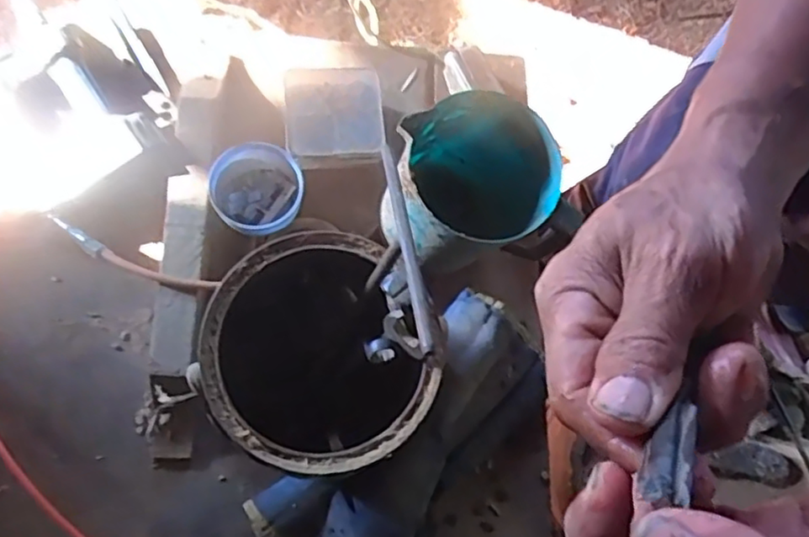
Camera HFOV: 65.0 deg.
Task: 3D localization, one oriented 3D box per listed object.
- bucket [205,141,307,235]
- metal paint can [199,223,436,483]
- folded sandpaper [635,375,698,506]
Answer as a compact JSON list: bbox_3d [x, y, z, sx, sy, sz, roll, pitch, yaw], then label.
[{"bbox_3d":[-0.155,-0.083,0.682,0.094,0.057,0.092,0,78,-1],"label":"bucket"},{"bbox_3d":[-0.077,0.089,0.578,0.174,0.259,0.181,-20,79,-5],"label":"metal paint can"},{"bbox_3d":[0.076,0.049,0.178,0.012,0.007,0.050,46,39,8],"label":"folded sandpaper"}]

